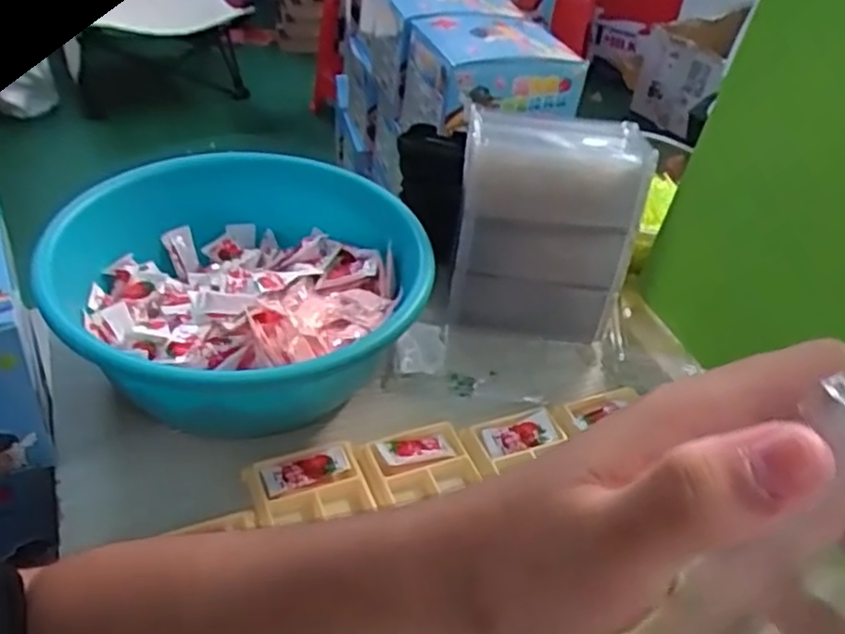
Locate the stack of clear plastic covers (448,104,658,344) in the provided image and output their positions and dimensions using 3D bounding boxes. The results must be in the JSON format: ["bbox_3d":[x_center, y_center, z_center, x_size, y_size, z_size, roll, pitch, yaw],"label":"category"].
[{"bbox_3d":[0.099,-0.080,0.617,0.139,0.157,0.098,8,39,1],"label":"stack of clear plastic covers"}]

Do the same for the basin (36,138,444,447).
[{"bbox_3d":[-0.129,-0.020,0.564,0.251,0.107,0.267,4,39,-4],"label":"basin"}]

